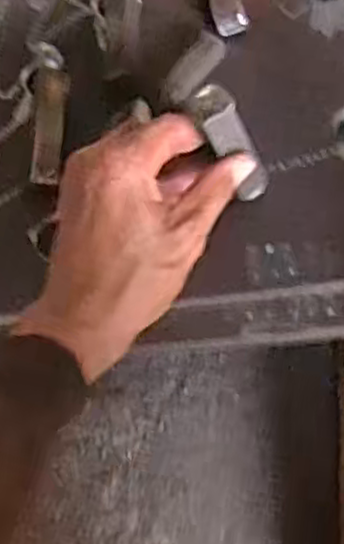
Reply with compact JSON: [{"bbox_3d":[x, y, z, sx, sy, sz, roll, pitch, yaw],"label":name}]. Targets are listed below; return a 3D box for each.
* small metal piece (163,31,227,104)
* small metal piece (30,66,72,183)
[{"bbox_3d":[0.015,-0.127,0.469,0.019,0.007,0.056,31,72,9],"label":"small metal piece"},{"bbox_3d":[-0.072,-0.087,0.442,0.018,0.007,0.072,13,72,-28],"label":"small metal piece"}]

